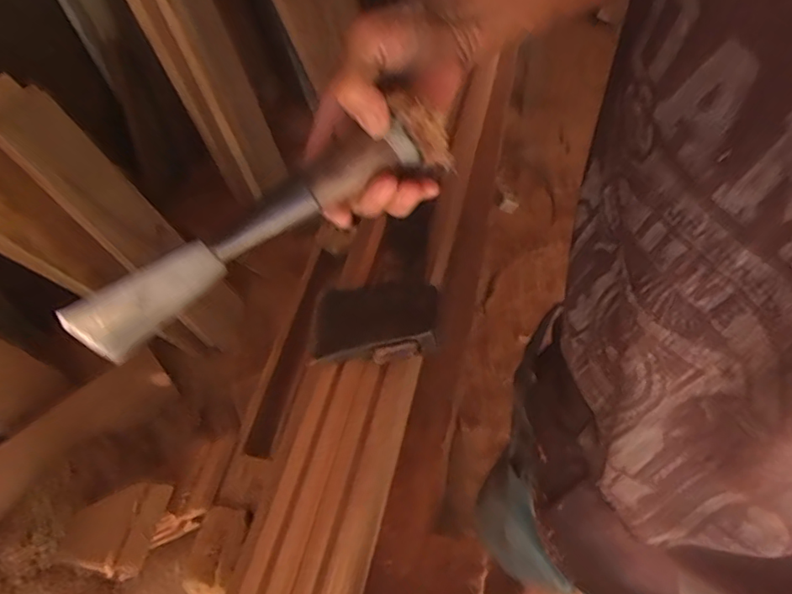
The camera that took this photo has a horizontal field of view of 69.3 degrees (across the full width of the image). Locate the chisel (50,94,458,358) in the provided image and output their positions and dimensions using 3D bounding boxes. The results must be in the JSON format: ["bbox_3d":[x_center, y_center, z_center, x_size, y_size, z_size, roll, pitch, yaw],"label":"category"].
[{"bbox_3d":[-0.088,-0.042,0.357,0.252,0.048,0.033,-32,47,2],"label":"chisel"}]

